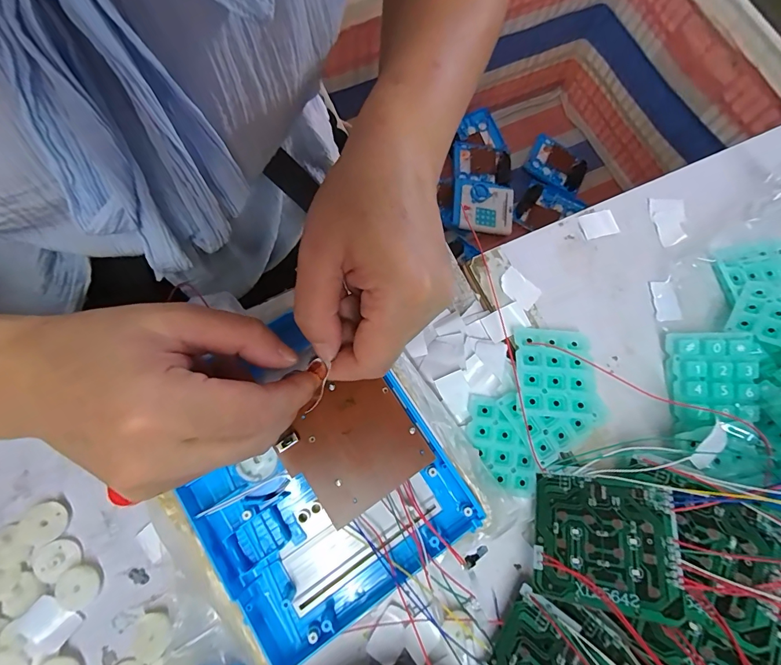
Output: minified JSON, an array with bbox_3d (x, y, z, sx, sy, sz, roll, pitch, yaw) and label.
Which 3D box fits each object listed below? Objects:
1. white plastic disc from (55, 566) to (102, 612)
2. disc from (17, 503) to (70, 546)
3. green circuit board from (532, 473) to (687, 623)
[{"bbox_3d":[-0.185,0.151,0.237,0.022,0.006,0.021,1,75,-3],"label":"white plastic disc"},{"bbox_3d":[-0.213,0.117,0.245,0.026,0.007,0.023,-18,77,-7],"label":"disc"},{"bbox_3d":[0.120,0.118,0.228,0.071,0.004,0.066,-5,54,29],"label":"green circuit board"}]

